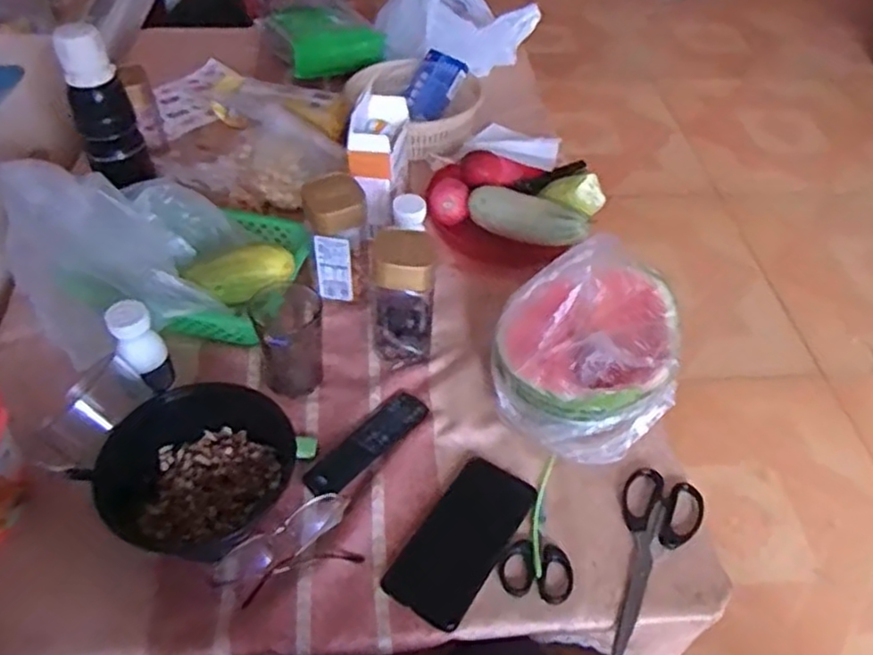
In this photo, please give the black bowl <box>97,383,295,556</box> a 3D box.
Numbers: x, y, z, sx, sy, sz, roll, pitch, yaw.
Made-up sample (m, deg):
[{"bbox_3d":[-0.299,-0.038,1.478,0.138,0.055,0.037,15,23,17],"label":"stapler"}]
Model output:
[{"bbox_3d":[-0.217,0.127,0.645,0.174,0.061,0.146,-27,54,-25],"label":"black bowl"}]

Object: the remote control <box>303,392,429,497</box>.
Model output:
[{"bbox_3d":[-0.070,0.114,0.707,0.042,0.018,0.151,34,54,26],"label":"remote control"}]

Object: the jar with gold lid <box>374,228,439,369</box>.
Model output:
[{"bbox_3d":[-0.035,-0.029,0.763,0.063,0.152,0.060,1,47,-1],"label":"jar with gold lid"}]

